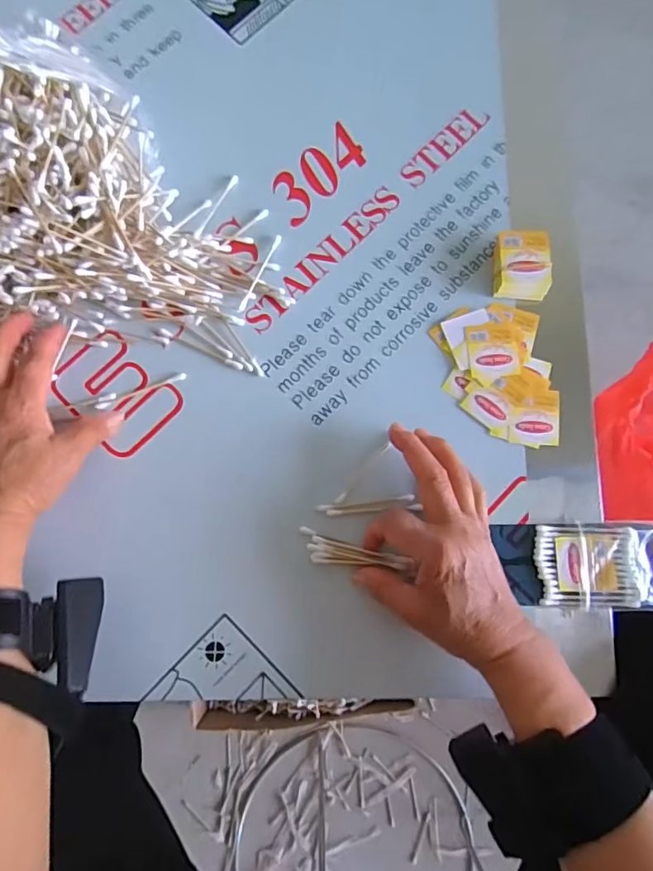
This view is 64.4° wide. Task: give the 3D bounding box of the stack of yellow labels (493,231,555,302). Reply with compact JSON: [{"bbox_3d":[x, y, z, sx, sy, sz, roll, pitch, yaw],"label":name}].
[{"bbox_3d":[0.156,-0.137,0.419,0.041,0.026,0.055,0,81,-1],"label":"stack of yellow labels"}]

